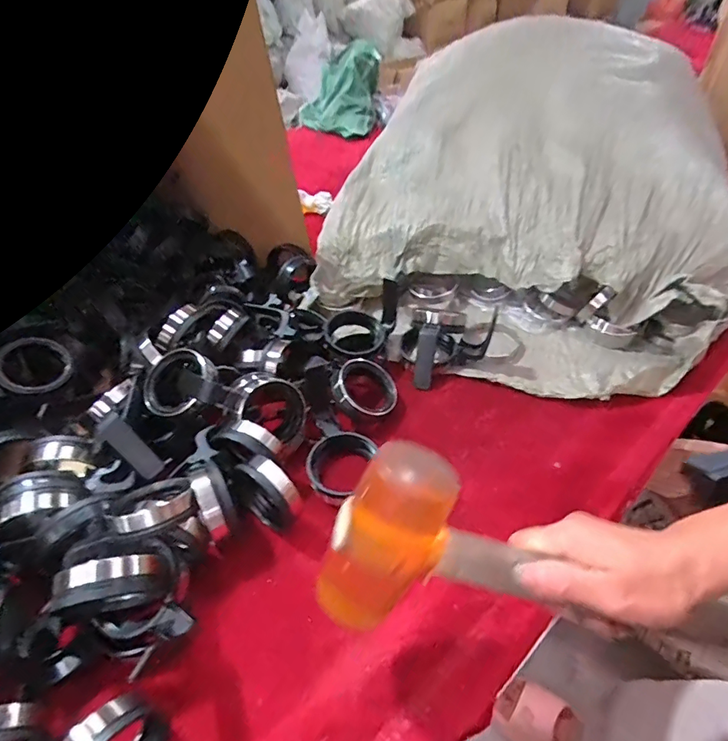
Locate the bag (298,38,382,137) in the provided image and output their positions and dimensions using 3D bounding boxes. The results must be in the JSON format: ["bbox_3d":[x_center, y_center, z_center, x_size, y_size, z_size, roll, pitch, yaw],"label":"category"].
[{"bbox_3d":[-0.083,-0.881,1.430,0.274,0.197,0.325,-4,42,1],"label":"bag"}]

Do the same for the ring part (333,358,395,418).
[{"bbox_3d":[-0.001,0.019,0.502,0.069,0.019,0.071,11,47,-13],"label":"ring part"}]

